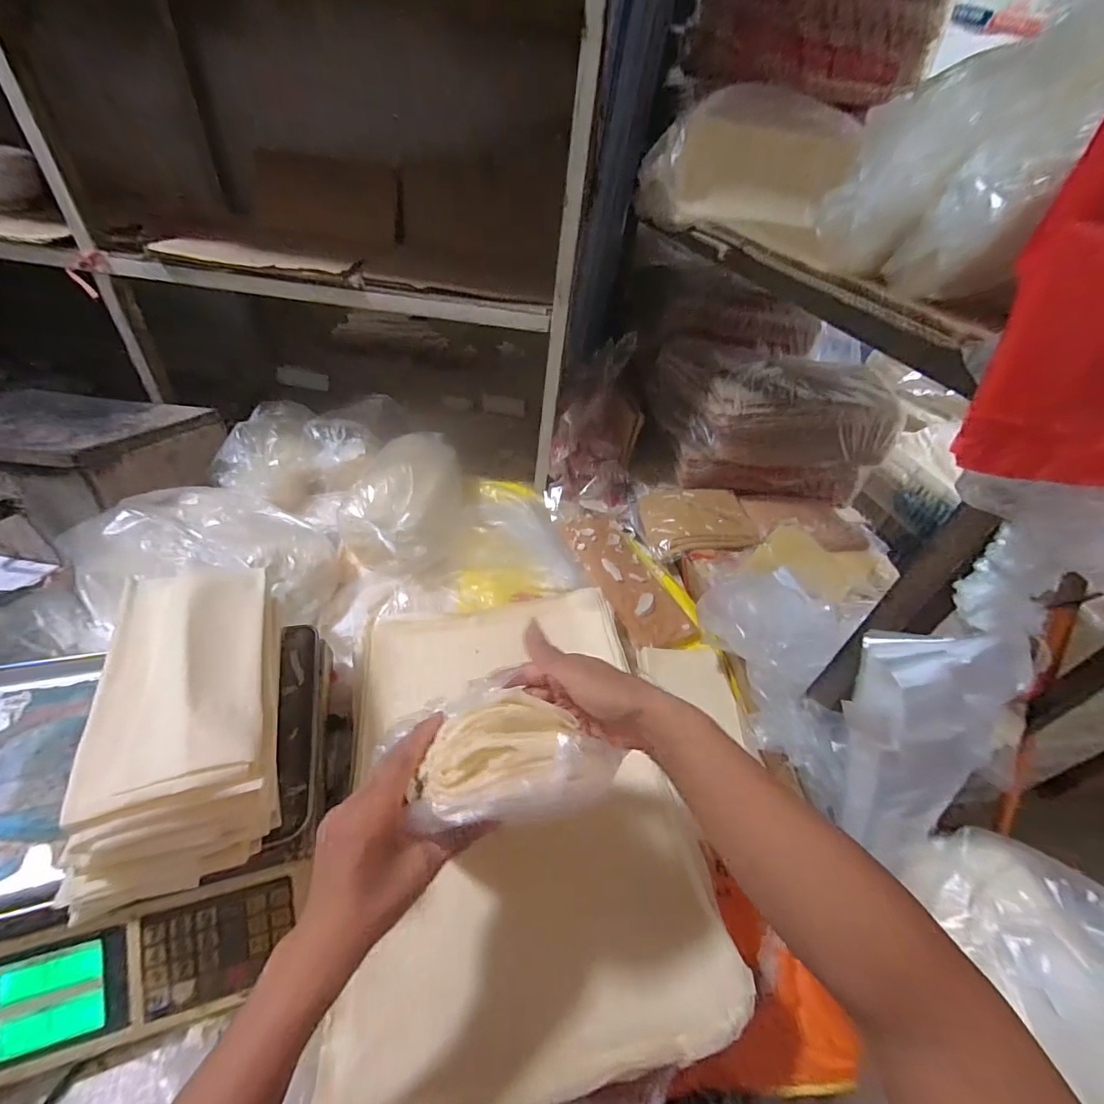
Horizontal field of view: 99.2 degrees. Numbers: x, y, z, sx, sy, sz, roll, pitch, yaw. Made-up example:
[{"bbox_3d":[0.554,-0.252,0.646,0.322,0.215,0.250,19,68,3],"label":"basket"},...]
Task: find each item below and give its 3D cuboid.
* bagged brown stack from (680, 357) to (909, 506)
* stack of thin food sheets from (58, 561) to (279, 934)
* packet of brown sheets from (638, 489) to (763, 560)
[{"bbox_3d":[0.454,-0.242,0.946,0.405,0.219,0.181,-2,42,-11],"label":"bagged brown stack"},{"bbox_3d":[-0.307,0.135,0.410,0.129,0.106,0.262,-9,44,-18],"label":"stack of thin food sheets"},{"bbox_3d":[0.270,-0.071,0.898,0.201,0.032,0.185,-8,46,-2],"label":"packet of brown sheets"}]

